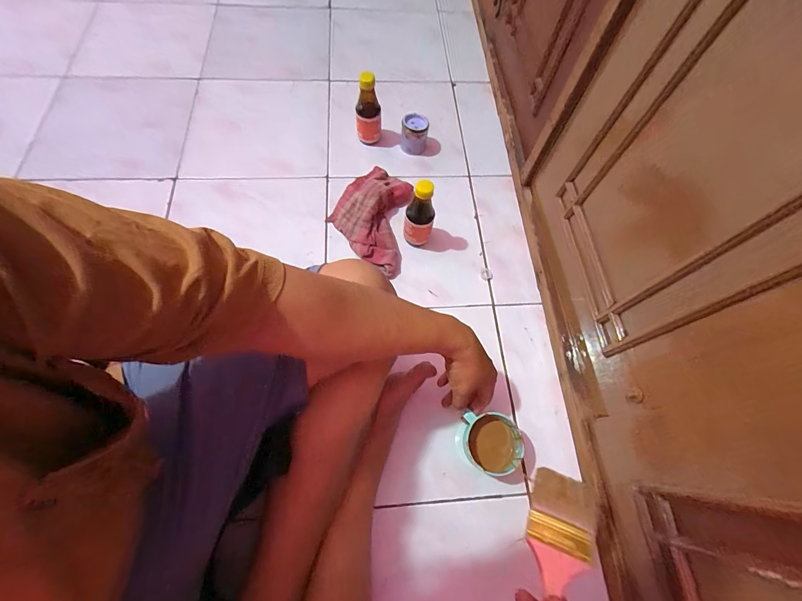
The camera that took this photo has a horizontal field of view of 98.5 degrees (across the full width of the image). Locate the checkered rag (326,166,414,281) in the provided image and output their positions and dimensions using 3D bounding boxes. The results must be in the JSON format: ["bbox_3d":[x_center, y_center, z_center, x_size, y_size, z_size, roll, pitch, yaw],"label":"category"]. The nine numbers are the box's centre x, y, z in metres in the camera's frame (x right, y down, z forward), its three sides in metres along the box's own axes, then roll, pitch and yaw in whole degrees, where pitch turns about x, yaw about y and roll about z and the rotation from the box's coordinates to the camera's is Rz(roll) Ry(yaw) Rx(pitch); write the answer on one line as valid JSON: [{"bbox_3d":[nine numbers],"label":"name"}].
[{"bbox_3d":[-0.036,-0.163,0.660,0.172,0.042,0.210,-39,74,-17],"label":"checkered rag"}]

